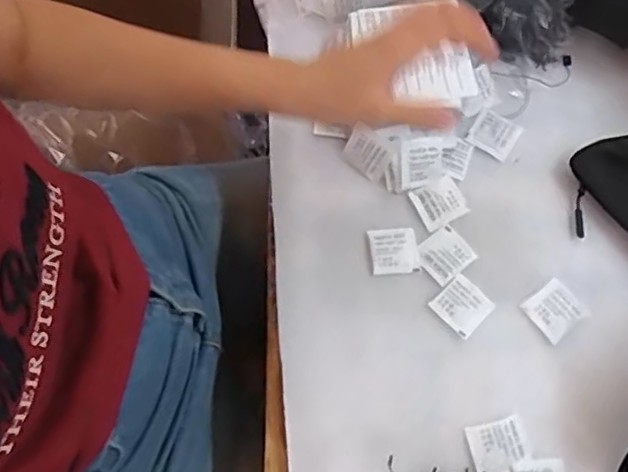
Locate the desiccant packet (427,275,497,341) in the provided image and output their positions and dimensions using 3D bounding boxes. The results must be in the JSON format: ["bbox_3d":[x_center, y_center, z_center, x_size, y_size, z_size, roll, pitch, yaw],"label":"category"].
[{"bbox_3d":[0.117,0.055,0.481,0.039,0.005,0.038,-42,75,-12],"label":"desiccant packet"}]

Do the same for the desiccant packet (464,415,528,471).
[{"bbox_3d":[0.137,0.158,0.450,0.041,0.004,0.039,-13,71,-3],"label":"desiccant packet"}]

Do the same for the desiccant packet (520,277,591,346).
[{"bbox_3d":[0.192,0.059,0.485,0.041,0.004,0.038,-37,74,-11],"label":"desiccant packet"}]

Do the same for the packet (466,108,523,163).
[{"bbox_3d":[0.160,-0.090,0.539,0.039,0.004,0.039,32,75,11],"label":"packet"}]

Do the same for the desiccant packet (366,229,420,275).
[{"bbox_3d":[0.066,0.013,0.505,0.039,0.004,0.039,-4,71,0],"label":"desiccant packet"}]

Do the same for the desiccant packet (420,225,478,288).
[{"bbox_3d":[0.108,0.015,0.500,0.042,0.004,0.038,-38,74,-11],"label":"desiccant packet"}]

